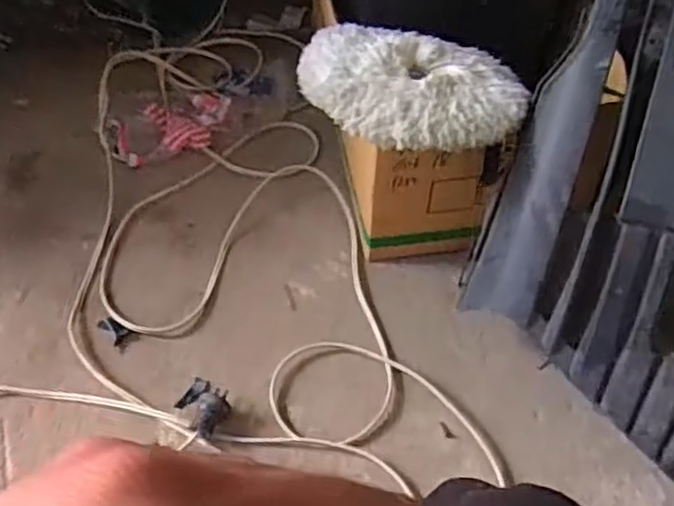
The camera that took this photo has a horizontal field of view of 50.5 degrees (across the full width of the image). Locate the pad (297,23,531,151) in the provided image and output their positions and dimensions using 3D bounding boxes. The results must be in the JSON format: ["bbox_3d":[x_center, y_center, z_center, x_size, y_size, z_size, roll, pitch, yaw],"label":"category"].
[{"bbox_3d":[0.073,-0.176,0.721,0.230,0.033,0.171,18,55,10],"label":"pad"}]

